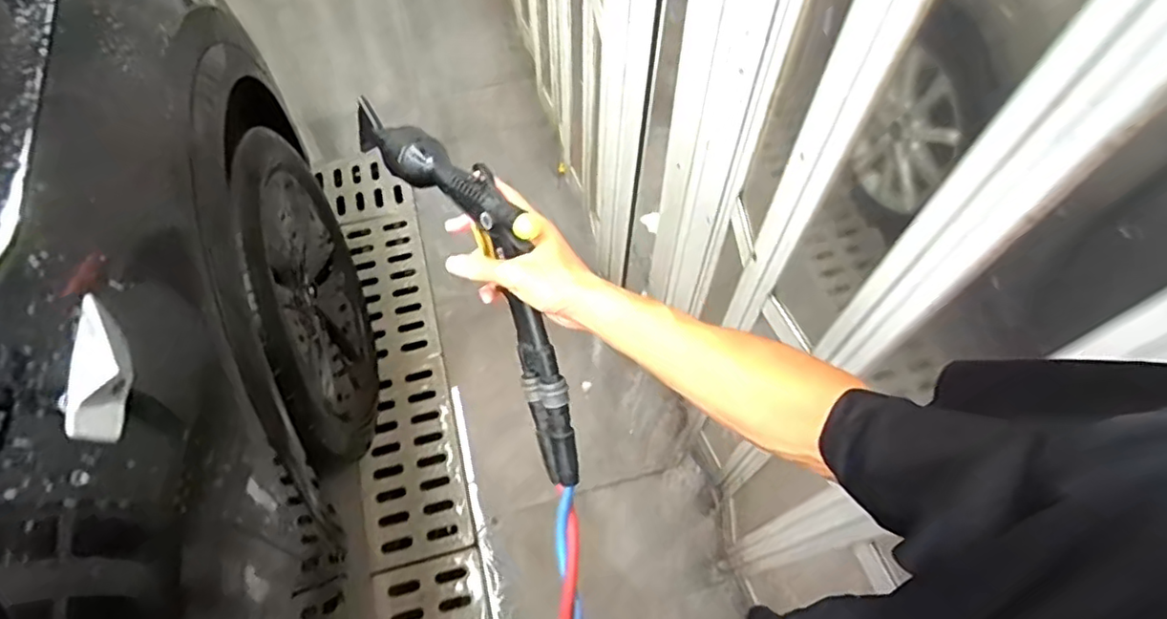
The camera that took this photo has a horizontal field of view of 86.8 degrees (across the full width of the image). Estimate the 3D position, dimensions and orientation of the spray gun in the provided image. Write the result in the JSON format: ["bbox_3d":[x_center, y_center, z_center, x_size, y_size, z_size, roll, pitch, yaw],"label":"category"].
[{"bbox_3d":[-0.100,-0.040,0.589,0.068,0.154,0.435,-27,85,-15],"label":"spray gun"}]

